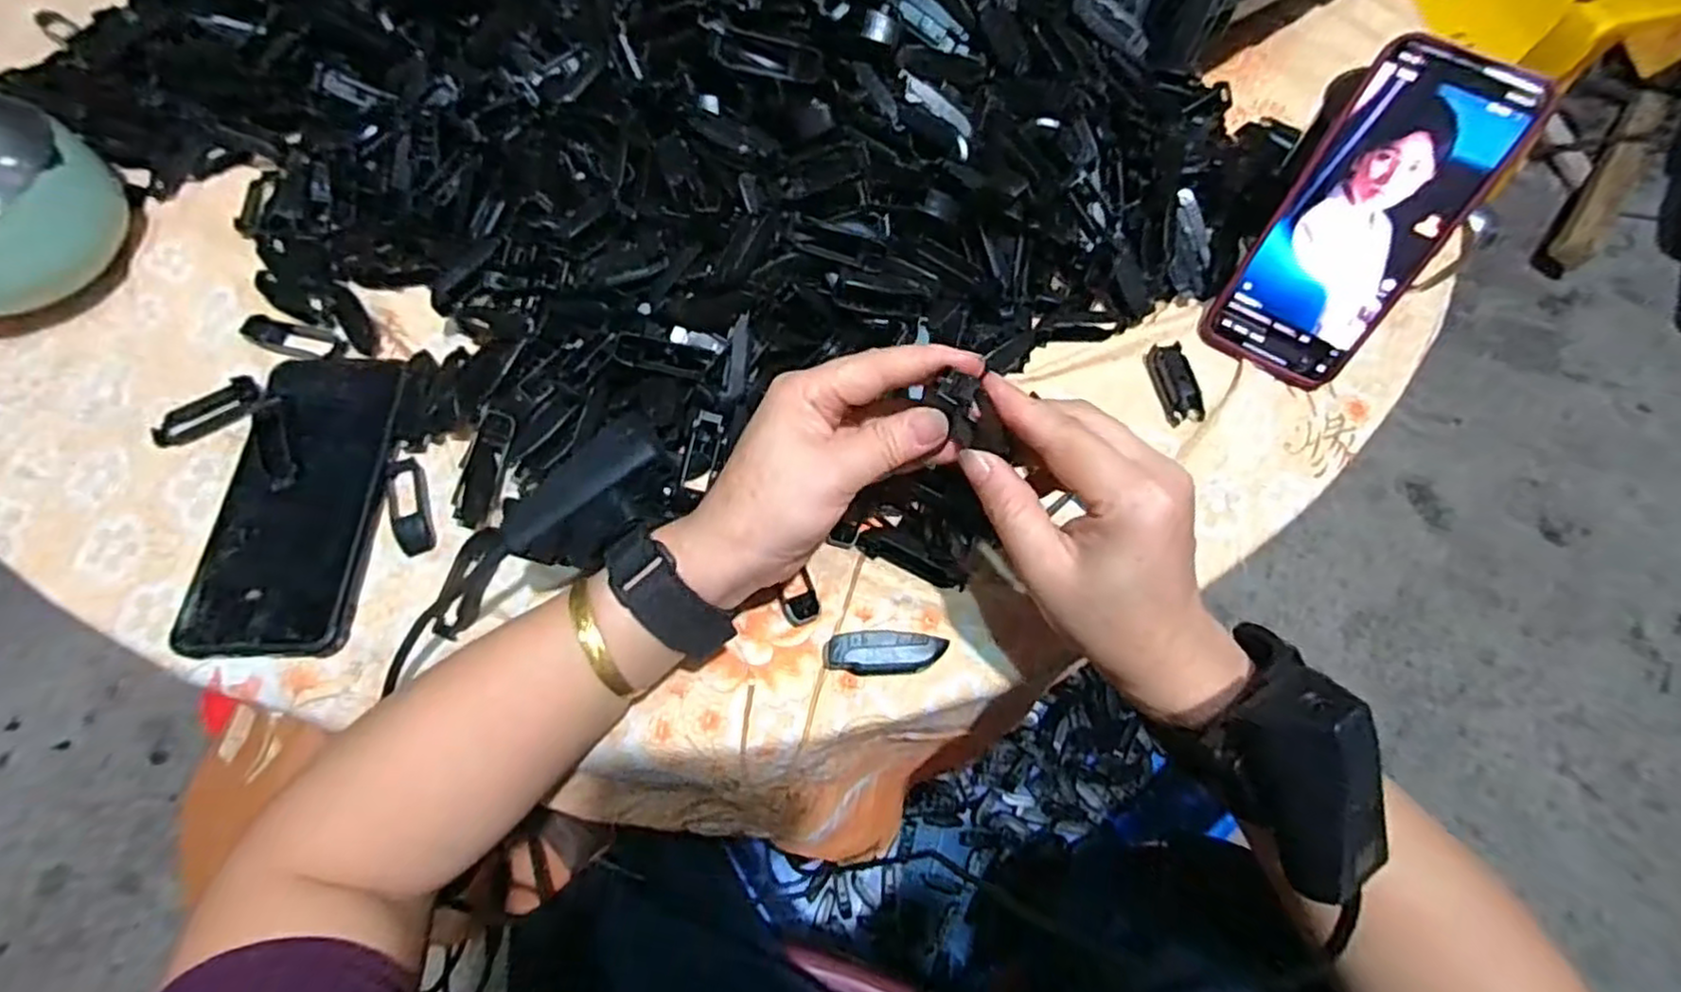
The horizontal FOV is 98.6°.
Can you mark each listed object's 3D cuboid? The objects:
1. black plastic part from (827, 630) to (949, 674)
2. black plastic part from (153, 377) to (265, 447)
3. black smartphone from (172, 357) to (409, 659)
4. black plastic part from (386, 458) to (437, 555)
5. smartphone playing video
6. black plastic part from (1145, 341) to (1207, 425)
[{"bbox_3d":[0.021,0.073,0.337,0.056,0.011,0.018,-3,66,0],"label":"black plastic part"},{"bbox_3d":[-0.344,-0.046,0.393,0.056,0.006,0.025,-24,68,-10],"label":"black plastic part"},{"bbox_3d":[-0.278,-0.005,0.371,0.078,0.008,0.169,-3,66,0],"label":"black smartphone"},{"bbox_3d":[-0.223,0.004,0.374,0.018,0.010,0.055,-22,67,-9],"label":"black plastic part"},{"bbox_3d":[0.271,-0.141,0.380,0.077,0.164,0.011,35,33,15],"label":"smartphone playing video"},{"bbox_3d":[0.189,-0.064,0.409,0.019,0.011,0.048,-11,66,-4],"label":"black plastic part"}]

